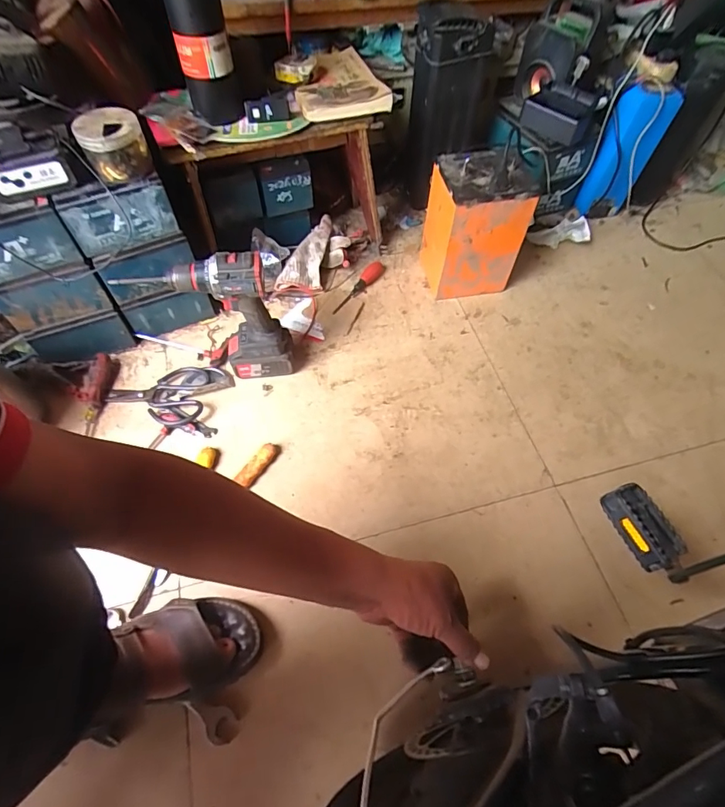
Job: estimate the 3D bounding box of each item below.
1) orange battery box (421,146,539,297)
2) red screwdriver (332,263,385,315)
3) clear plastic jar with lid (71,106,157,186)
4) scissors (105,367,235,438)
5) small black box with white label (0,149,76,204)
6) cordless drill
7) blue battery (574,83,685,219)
[{"bbox_3d":[0.214,-0.341,0.874,0.159,0.247,0.132,-10,59,-7],"label":"orange battery box"},{"bbox_3d":[-0.006,-0.244,0.942,0.028,0.020,0.169,30,62,16],"label":"red screwdriver"},{"bbox_3d":[-0.352,-0.366,0.635,0.084,0.068,0.074,-24,62,-16],"label":"clear plastic jar with lid"},{"bbox_3d":[-0.340,-0.022,0.796,0.203,0.022,0.127,13,59,6],"label":"scissors"},{"bbox_3d":[-0.447,-0.303,0.601,0.102,0.047,0.024,-29,63,-18],"label":"small black box with white label"},{"bbox_3d":[-0.240,-0.127,0.729,0.229,0.249,0.066,-9,59,-7],"label":"cordless drill"},{"bbox_3d":[0.576,-0.544,1.003,0.115,0.265,0.093,26,61,14],"label":"blue battery"}]

